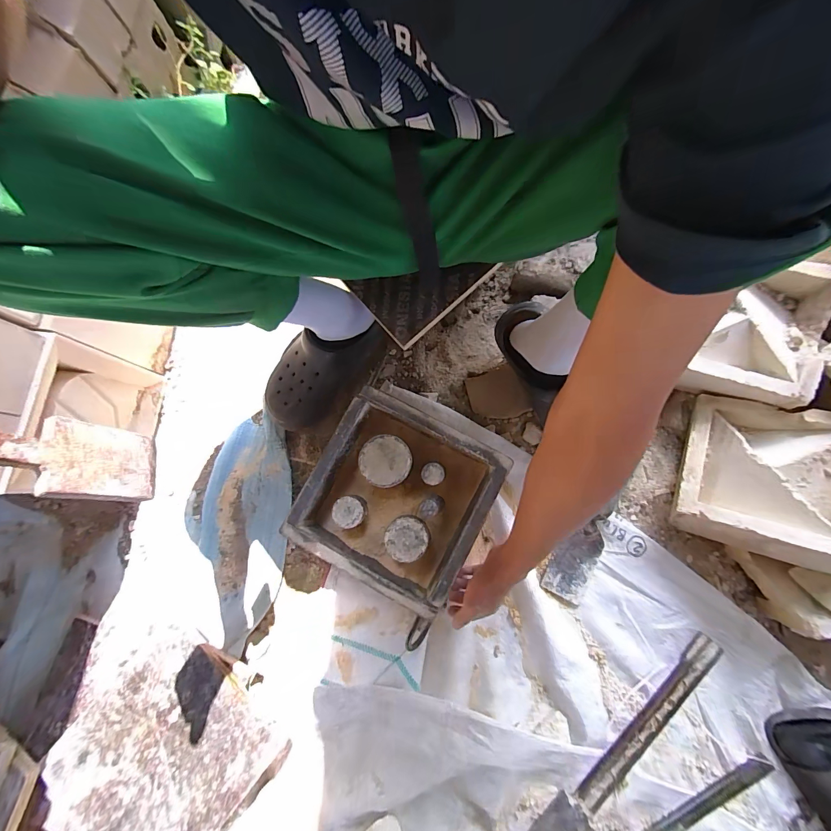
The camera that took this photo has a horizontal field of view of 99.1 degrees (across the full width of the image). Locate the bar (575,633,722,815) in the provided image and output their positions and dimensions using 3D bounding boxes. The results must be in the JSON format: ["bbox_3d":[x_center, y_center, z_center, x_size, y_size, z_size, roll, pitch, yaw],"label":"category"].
[{"bbox_3d":[0.339,0.438,0.510,0.290,0.014,0.035,-44,80,-8],"label":"bar"}]

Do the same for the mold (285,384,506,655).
[{"bbox_3d":[-0.023,0.116,0.513,0.237,0.071,0.242,27,80,7],"label":"mold"}]

